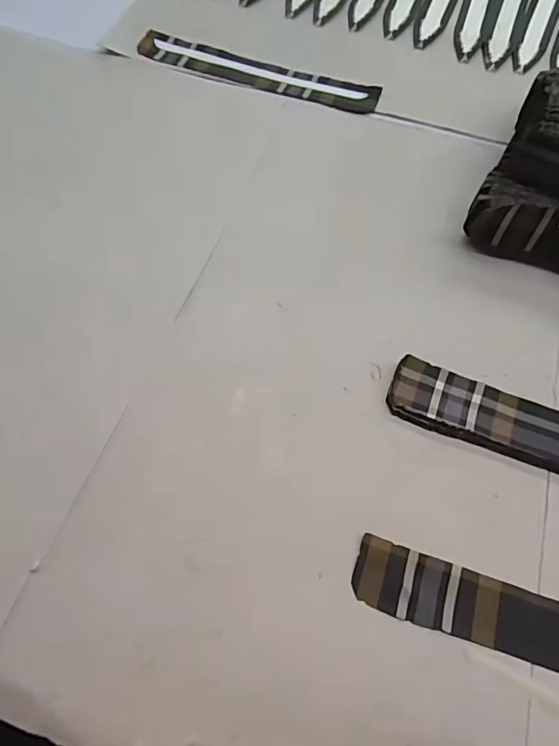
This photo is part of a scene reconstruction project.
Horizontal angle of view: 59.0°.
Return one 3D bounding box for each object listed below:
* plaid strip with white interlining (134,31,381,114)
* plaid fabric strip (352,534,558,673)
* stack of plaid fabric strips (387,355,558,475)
[{"bbox_3d":[-0.025,-0.315,0.516,0.261,0.004,0.045,21,66,9],"label":"plaid strip with white interlining"},{"bbox_3d":[0.173,0.160,0.296,0.257,0.007,0.039,17,65,7],"label":"plaid fabric strip"},{"bbox_3d":[0.207,0.052,0.342,0.260,0.012,0.045,20,65,9],"label":"stack of plaid fabric strips"}]

